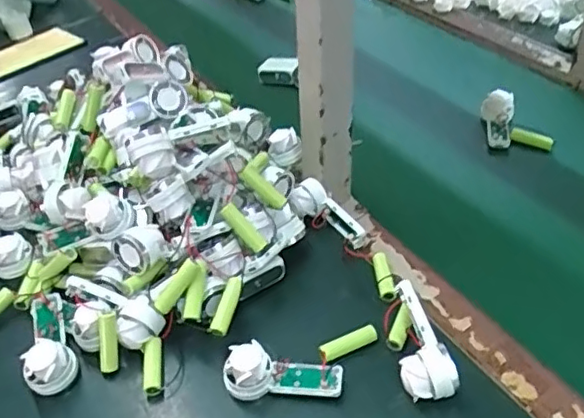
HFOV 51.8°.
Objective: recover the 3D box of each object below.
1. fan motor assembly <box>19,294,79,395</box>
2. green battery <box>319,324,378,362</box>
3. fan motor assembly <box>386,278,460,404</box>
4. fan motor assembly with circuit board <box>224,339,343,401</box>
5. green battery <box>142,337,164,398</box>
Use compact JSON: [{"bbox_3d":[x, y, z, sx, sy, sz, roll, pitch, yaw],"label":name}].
[{"bbox_3d":[-0.212,0.114,0.523,0.037,0.041,0.097,-16,43,-14],"label":"fan motor assembly"},{"bbox_3d":[0.047,0.111,0.501,0.051,0.014,0.014,-20,44,-18],"label":"green battery"},{"bbox_3d":[0.099,0.107,0.480,0.040,0.036,0.093,-21,60,4],"label":"fan motor assembly"},{"bbox_3d":[-0.007,0.129,0.476,0.092,0.033,0.032,-2,41,1],"label":"fan motor assembly with circuit board"},{"bbox_3d":[-0.116,0.132,0.501,0.016,0.017,0.046,-10,42,-7],"label":"green battery"}]

